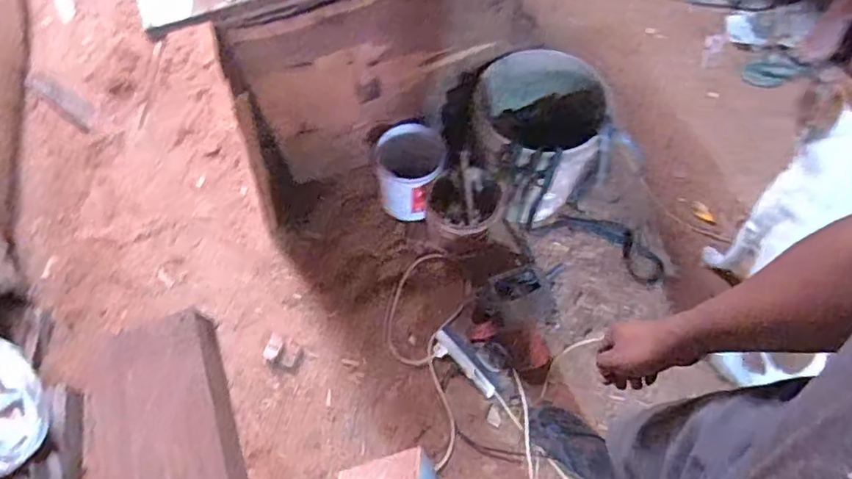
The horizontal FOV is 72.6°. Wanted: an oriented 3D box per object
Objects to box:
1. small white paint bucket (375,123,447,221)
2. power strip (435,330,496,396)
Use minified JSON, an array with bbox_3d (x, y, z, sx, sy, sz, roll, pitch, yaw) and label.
[{"bbox_3d":[-0.040,-0.173,1.589,0.185,0.212,0.187,3,63,4],"label":"small white paint bucket"},{"bbox_3d":[0.095,0.294,1.397,0.034,0.026,0.192,-39,68,-16],"label":"power strip"}]

